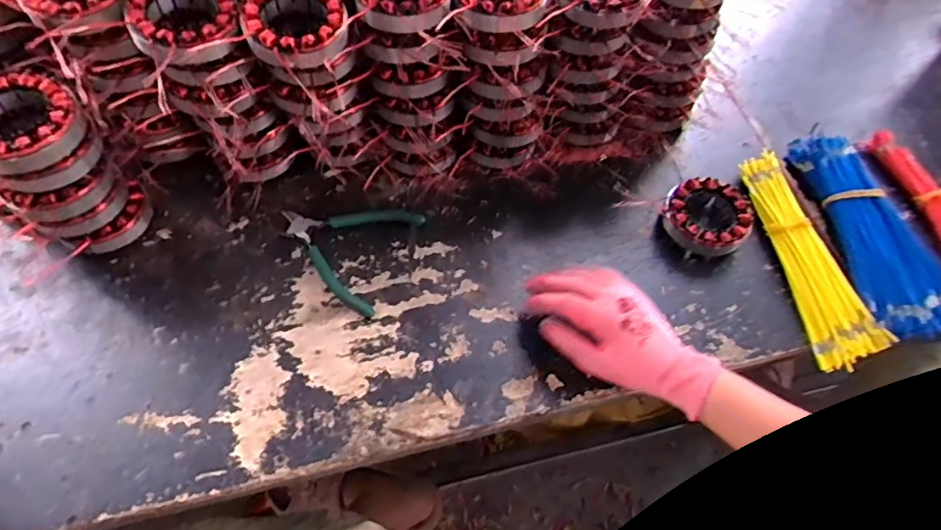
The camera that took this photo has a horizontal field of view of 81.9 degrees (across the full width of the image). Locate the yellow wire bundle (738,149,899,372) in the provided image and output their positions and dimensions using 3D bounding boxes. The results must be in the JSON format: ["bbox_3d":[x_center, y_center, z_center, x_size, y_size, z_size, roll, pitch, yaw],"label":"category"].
[{"bbox_3d":[0.346,-0.015,0.570,0.067,0.021,0.242,-10,63,-9],"label":"yellow wire bundle"}]

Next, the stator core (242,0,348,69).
[{"bbox_3d":[-0.151,-0.210,0.471,0.084,0.023,0.085,1,61,-3],"label":"stator core"}]

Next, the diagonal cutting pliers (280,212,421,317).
[{"bbox_3d":[-0.135,-0.023,0.556,0.135,0.015,0.123,20,62,7],"label":"diagonal cutting pliers"}]

